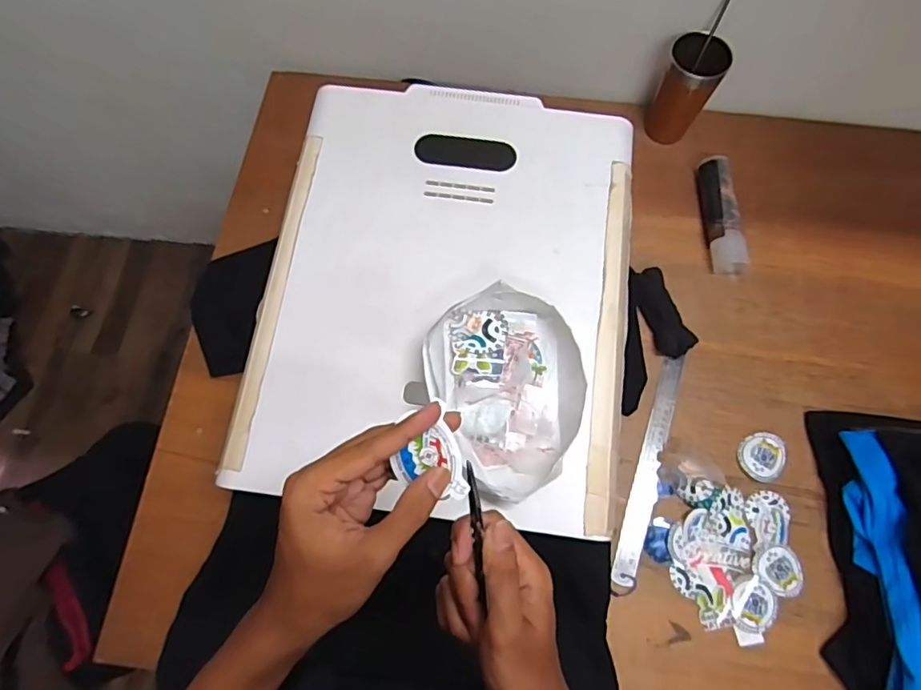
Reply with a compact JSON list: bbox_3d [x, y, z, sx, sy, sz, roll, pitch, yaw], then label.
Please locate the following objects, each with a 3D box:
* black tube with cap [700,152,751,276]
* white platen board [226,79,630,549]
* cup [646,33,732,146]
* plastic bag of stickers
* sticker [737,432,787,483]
[{"bbox_3d":[0.385,-0.195,0.787,0.046,0.033,0.184,-4,72,-3],"label":"black tube with cap"},{"bbox_3d":[-0.011,-0.076,0.596,0.401,0.027,0.495,7,75,2],"label":"white platen board"},{"bbox_3d":[0.328,-0.371,0.795,0.079,0.144,0.085,27,74,8],"label":"cup"},{"bbox_3d":[0.050,0.043,0.533,0.158,0.045,0.197,-21,73,-8],"label":"plastic bag of stickers"},{"bbox_3d":[0.391,0.144,0.692,0.056,0.010,0.064,20,72,5],"label":"sticker"}]

